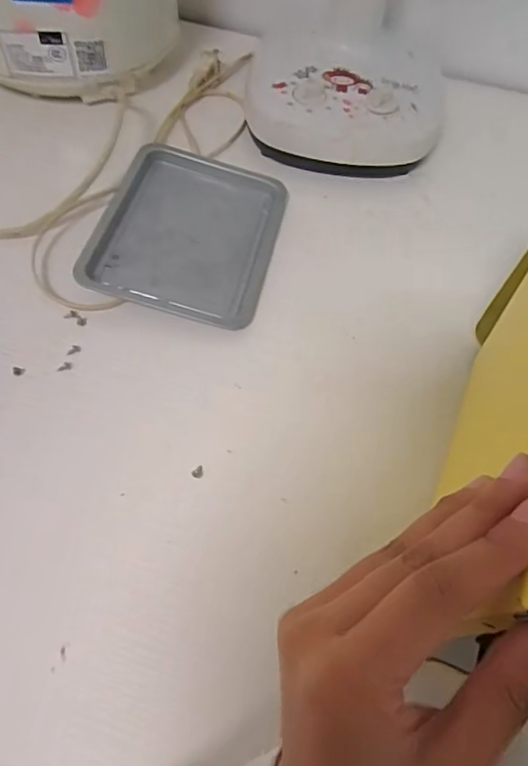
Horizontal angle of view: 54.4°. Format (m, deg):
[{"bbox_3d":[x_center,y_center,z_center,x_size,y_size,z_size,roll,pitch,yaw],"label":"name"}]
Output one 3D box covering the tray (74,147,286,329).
[{"bbox_3d":[-0.056,-0.125,0.410,0.130,0.019,0.163,13,59,4],"label":"tray"}]

